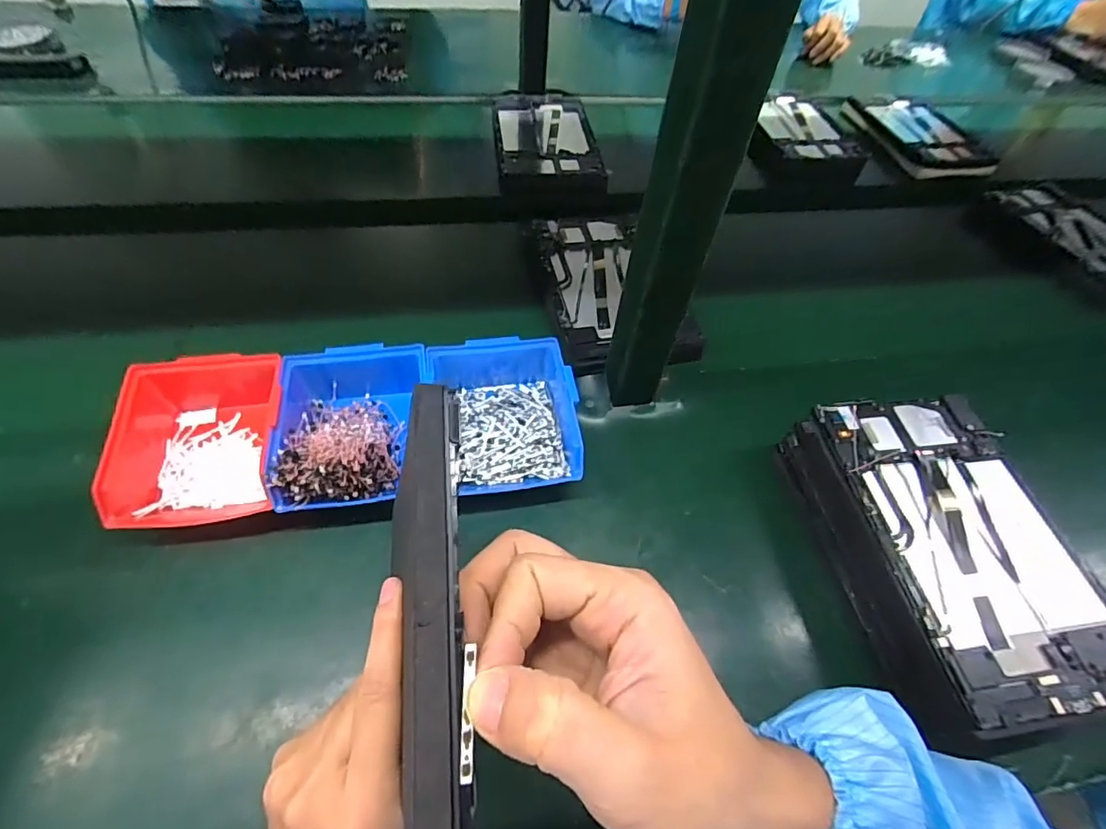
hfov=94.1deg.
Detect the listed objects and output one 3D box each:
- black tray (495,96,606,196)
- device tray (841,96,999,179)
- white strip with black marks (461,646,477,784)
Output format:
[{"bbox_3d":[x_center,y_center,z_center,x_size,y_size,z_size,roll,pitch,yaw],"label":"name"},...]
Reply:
[{"bbox_3d":[-0.014,-0.441,0.828,0.153,0.039,0.275,-3,54,-7],"label":"black tray"},{"bbox_3d":[0.668,-0.507,0.931,0.185,0.024,0.261,-1,54,-6],"label":"device tray"},{"bbox_3d":[-0.026,0.091,0.157,0.004,0.004,0.036,1,72,-5],"label":"white strip with black marks"}]

